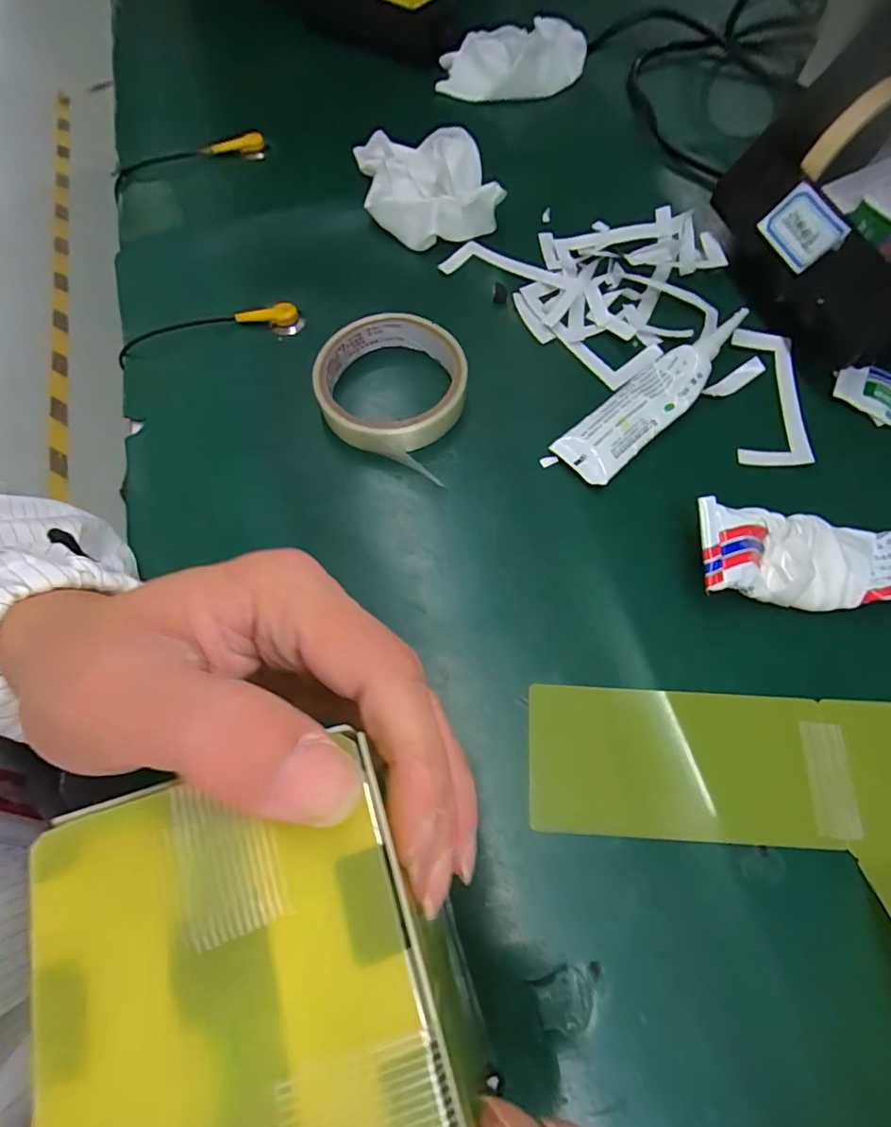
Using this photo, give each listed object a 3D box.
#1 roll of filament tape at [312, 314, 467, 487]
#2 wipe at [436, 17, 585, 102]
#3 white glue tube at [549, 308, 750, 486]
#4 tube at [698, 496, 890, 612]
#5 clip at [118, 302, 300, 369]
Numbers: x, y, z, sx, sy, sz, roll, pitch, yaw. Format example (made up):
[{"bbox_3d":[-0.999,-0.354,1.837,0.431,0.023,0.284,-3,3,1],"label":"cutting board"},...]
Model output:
[{"bbox_3d":[-0.031,-0.111,0.329,0.088,0.026,0.093,-1,67,2],"label":"roll of filament tape"},{"bbox_3d":[0.059,-0.452,0.462,0.124,0.034,0.108,7,67,6],"label":"wipe"},{"bbox_3d":[0.129,-0.104,0.327,0.146,0.015,0.039,-41,71,-14],"label":"white glue tube"},{"bbox_3d":[0.205,-0.002,0.274,0.151,0.034,0.047,1,67,3],"label":"tube"},{"bbox_3d":[-0.159,-0.155,0.358,0.123,0.018,0.017,-12,67,-2],"label":"clip"}]

